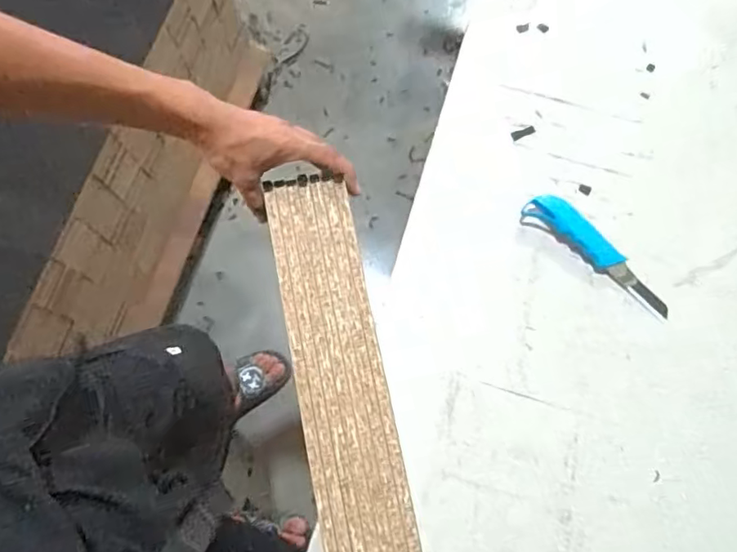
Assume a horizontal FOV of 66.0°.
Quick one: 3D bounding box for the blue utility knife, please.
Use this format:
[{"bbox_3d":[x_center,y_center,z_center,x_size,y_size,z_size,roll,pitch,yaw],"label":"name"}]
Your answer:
[{"bbox_3d":[0.266,-0.029,0.648,0.192,0.020,0.036,39,79,12],"label":"blue utility knife"}]

